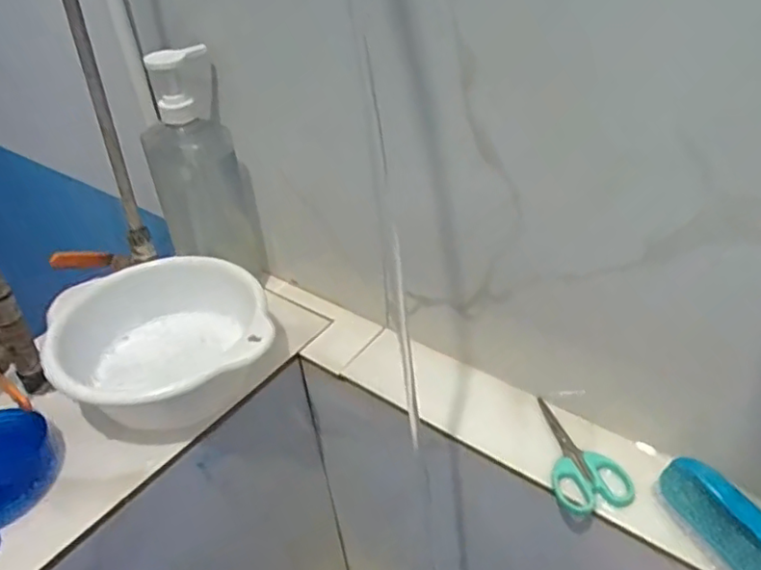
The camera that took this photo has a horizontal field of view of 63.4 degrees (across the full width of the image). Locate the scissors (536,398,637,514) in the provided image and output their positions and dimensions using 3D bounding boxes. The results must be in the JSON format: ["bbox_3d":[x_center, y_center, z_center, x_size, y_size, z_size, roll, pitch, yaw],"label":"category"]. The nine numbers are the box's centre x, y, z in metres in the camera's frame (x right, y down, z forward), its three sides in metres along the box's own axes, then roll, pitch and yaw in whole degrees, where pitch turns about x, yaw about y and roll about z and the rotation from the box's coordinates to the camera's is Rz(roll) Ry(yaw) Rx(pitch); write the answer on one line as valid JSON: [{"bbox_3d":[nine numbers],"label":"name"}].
[{"bbox_3d":[0.171,0.144,0.533,0.060,0.014,0.114,-6,38,-3],"label":"scissors"}]

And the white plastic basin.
[{"bbox_3d":[-0.215,0.063,0.619,0.196,0.085,0.192,-2,38,2],"label":"white plastic basin"}]

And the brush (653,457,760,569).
[{"bbox_3d":[0.259,0.182,0.453,0.035,0.044,0.121,-19,41,-19],"label":"brush"}]

